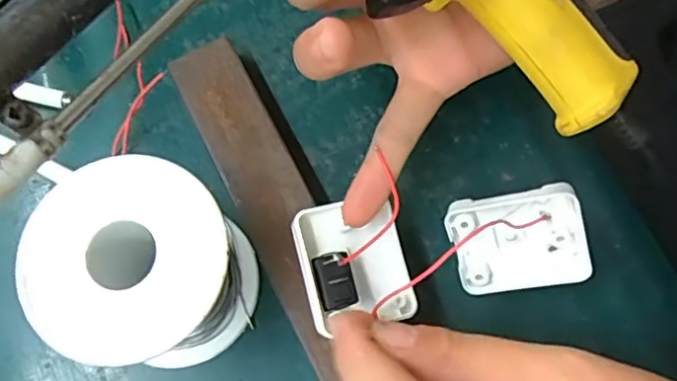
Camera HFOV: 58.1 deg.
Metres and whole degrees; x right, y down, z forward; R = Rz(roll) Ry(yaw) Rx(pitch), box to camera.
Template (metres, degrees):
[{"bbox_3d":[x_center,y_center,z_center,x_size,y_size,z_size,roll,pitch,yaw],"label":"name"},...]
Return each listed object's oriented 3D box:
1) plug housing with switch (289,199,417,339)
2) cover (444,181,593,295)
[{"bbox_3d":[0.006,0.027,0.226,0.038,0.019,0.043,-15,74,-3],"label":"plug housing with switch"},{"bbox_3d":[0.067,0.018,0.230,0.047,0.009,0.039,-13,111,17],"label":"cover"}]

